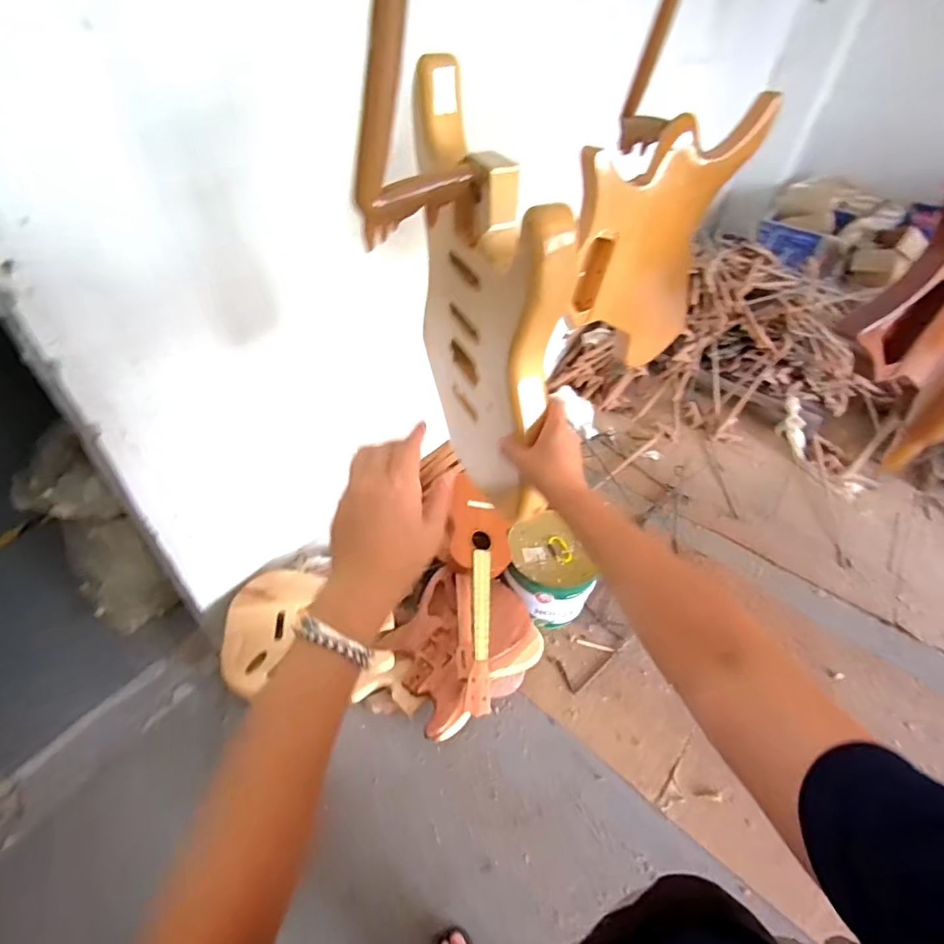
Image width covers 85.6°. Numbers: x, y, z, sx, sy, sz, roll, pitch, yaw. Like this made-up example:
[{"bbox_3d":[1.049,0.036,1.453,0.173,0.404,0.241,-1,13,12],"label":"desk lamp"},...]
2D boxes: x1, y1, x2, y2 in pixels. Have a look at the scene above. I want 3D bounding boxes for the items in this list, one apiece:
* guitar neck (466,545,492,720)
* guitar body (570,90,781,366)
[{"bbox_3d":[0.021,0.406,1.337,0.057,0.049,0.410,3,64,-3],"label":"guitar neck"},{"bbox_3d":[0.284,-0.356,0.807,0.302,0.401,0.049,-9,40,-12],"label":"guitar body"}]

